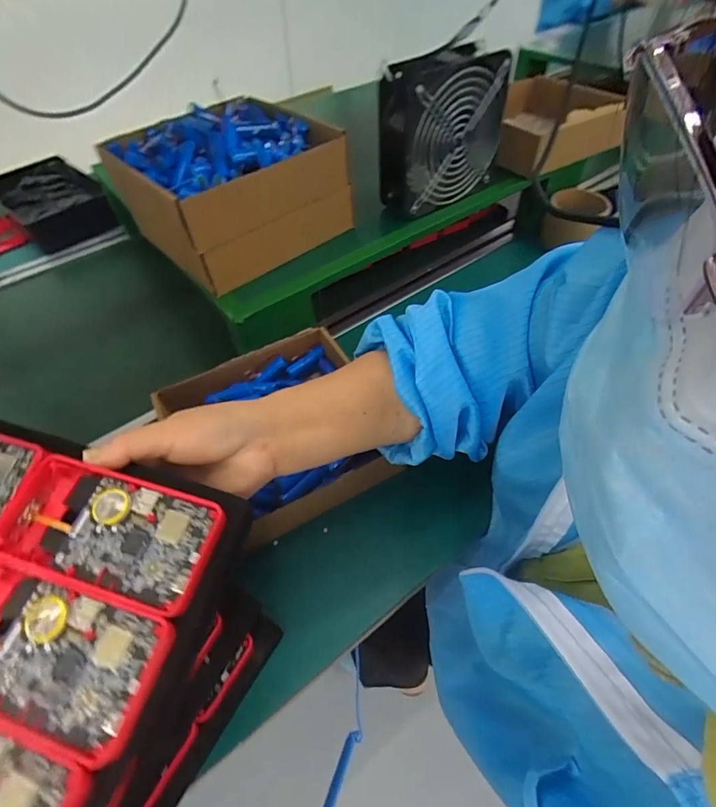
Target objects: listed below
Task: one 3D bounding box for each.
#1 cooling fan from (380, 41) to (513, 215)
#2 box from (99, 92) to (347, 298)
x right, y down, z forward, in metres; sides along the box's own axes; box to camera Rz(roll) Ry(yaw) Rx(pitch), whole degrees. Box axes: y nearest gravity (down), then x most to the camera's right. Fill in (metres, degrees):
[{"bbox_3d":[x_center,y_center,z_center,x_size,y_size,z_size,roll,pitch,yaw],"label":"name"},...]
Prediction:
[{"bbox_3d":[0.097,-0.325,0.522,0.153,0.146,0.069,-29,56,-20],"label":"cooling fan"},{"bbox_3d":[-0.145,-0.250,0.501,0.205,0.108,0.194,-38,59,-25],"label":"box"}]

